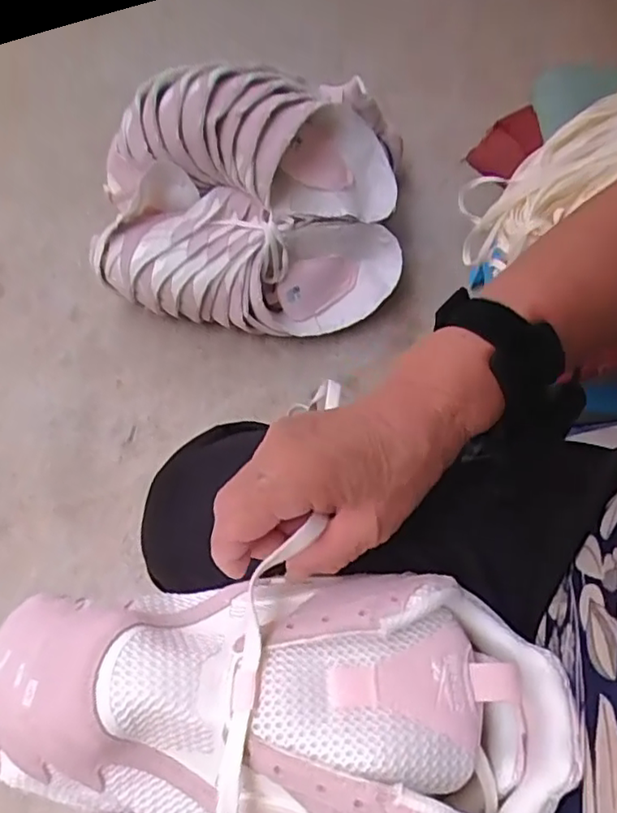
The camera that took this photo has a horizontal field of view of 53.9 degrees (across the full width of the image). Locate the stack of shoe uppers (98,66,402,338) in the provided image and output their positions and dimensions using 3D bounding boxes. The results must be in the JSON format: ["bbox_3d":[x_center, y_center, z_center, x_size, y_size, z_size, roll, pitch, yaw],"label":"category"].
[{"bbox_3d":[-0.085,-0.275,0.847,0.419,0.257,0.292,-9,62,-7],"label":"stack of shoe uppers"}]

